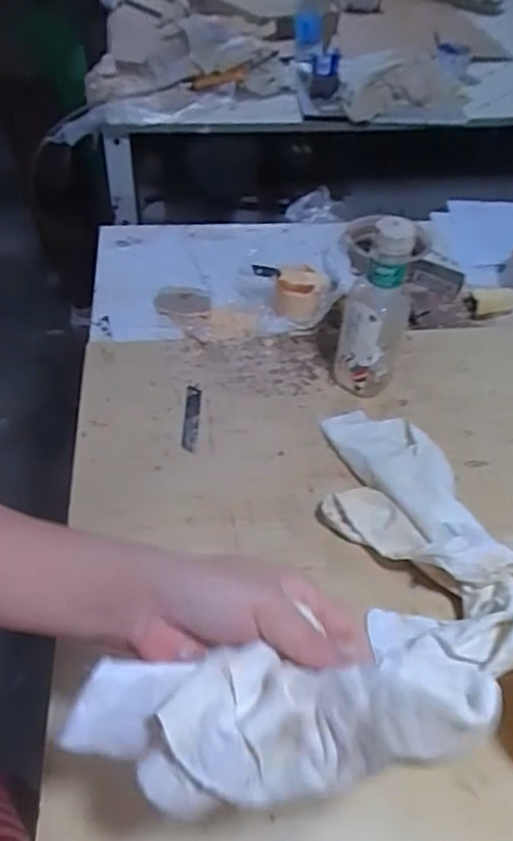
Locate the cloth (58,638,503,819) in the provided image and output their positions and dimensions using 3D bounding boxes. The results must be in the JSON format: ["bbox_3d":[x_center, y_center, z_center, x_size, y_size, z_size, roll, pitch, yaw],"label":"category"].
[{"bbox_3d":[0.010,0.146,0.308,0.197,0.058,0.060,-10,45,13],"label":"cloth"}]

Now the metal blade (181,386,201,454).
[{"bbox_3d":[-0.072,-0.004,0.709,0.017,0.004,0.095,2,47,-2],"label":"metal blade"}]

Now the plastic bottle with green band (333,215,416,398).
[{"bbox_3d":[0.130,-0.121,0.693,0.069,0.203,0.075,13,48,8],"label":"plastic bottle with green band"}]

